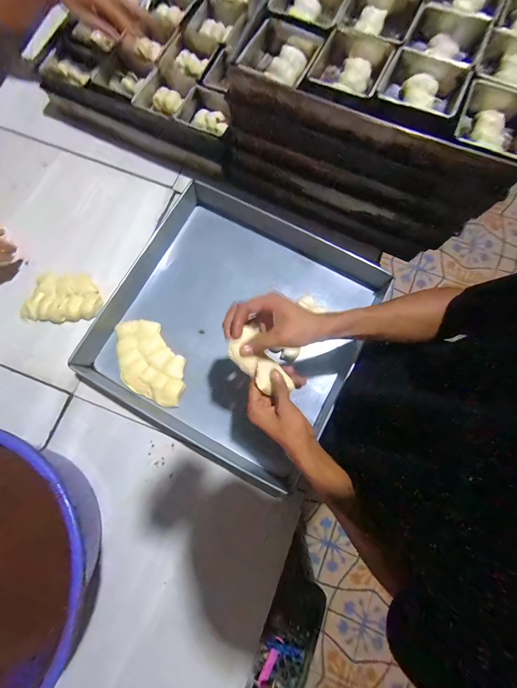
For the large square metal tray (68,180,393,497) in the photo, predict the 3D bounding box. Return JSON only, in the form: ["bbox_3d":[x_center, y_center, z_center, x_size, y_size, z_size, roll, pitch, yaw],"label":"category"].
[{"bbox_3d":[-0.048,-0.045,0.543,0.504,0.072,0.501,28,80,4],"label":"large square metal tray"}]

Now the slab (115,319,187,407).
[{"bbox_3d":[-0.219,0.037,0.548,0.110,0.027,0.193,-38,81,-6],"label":"slab"}]

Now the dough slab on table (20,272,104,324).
[{"bbox_3d":[-0.406,-0.098,0.565,0.152,0.032,0.107,5,80,2],"label":"dough slab on table"}]

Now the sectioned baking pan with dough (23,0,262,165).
[{"bbox_3d":[-0.188,-0.673,0.605,0.414,0.067,0.448,21,81,5],"label":"sectioned baking pan with dough"}]

